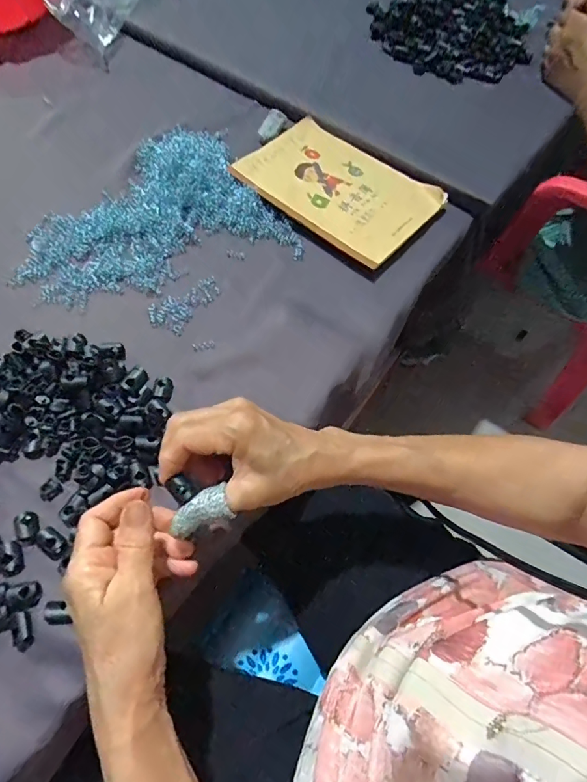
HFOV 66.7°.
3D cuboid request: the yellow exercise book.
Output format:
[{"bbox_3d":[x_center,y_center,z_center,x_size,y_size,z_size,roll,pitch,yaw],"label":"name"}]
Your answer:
[{"bbox_3d":[0.048,-0.232,0.504,0.213,0.013,0.138,39,68,15],"label":"yellow exercise book"}]

